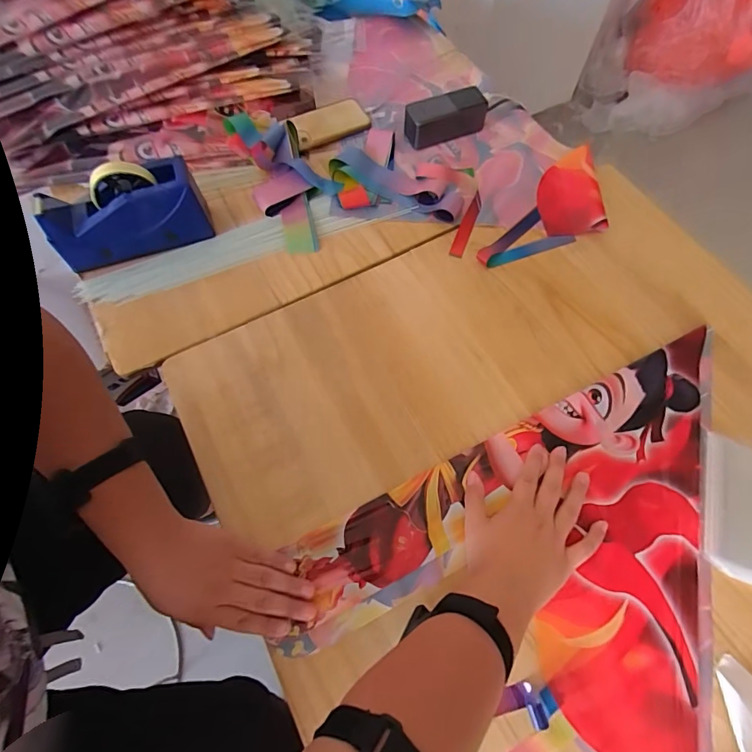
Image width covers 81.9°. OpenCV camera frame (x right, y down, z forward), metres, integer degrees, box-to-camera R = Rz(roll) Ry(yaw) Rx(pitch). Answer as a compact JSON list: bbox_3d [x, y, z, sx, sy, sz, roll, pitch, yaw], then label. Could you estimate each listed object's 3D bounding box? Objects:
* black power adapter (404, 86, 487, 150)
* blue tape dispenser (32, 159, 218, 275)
[{"bbox_3d":[0.117,-0.440,0.735,0.136,0.051,0.059,-16,67,-6],"label":"black power adapter"},{"bbox_3d":[-0.337,-0.220,0.583,0.198,0.112,0.056,-22,67,-10],"label":"blue tape dispenser"}]

